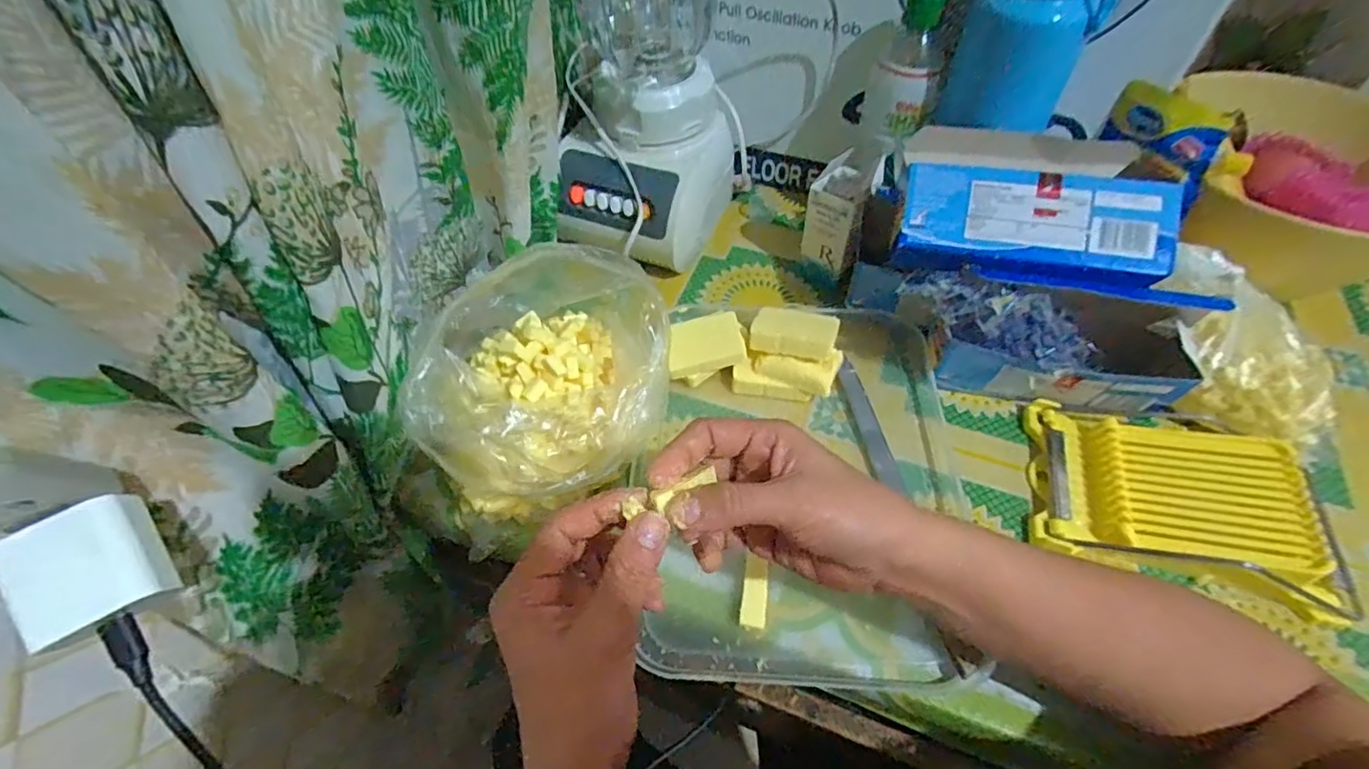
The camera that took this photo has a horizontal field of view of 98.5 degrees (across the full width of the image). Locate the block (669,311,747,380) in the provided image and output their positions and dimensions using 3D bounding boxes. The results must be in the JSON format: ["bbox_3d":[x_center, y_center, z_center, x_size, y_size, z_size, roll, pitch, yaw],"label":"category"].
[{"bbox_3d":[0.017,-0.033,0.486,0.063,0.011,0.044,-14,74,-1],"label":"block"}]

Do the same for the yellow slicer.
[{"bbox_3d":[0.357,0.075,0.428,0.191,0.034,0.141,12,53,10],"label":"yellow slicer"}]

